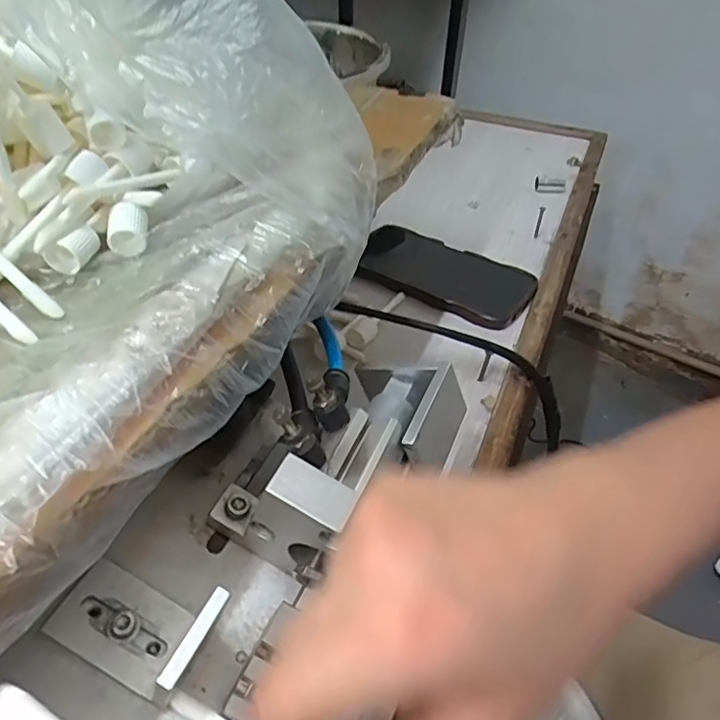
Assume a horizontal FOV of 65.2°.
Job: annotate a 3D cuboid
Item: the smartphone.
[{"bbox_3d":[0.074,-0.083,0.519,0.166,0.007,0.083,25,50,22],"label":"smartphone"}]

